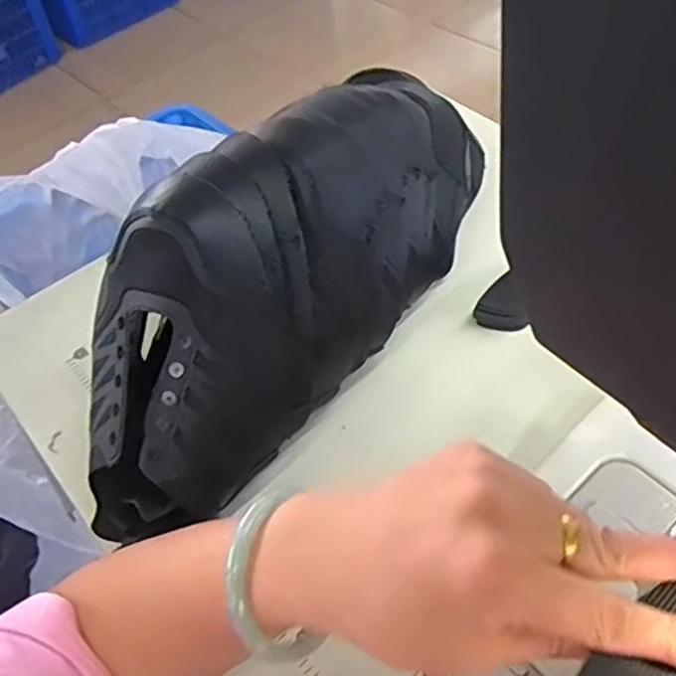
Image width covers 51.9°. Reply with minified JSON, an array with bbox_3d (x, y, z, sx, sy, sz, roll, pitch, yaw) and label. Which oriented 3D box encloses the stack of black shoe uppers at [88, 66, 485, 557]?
[{"bbox_3d":[-0.041,-0.023,0.472,0.125,0.183,0.334,32,61,27],"label":"stack of black shoe uppers"}]

